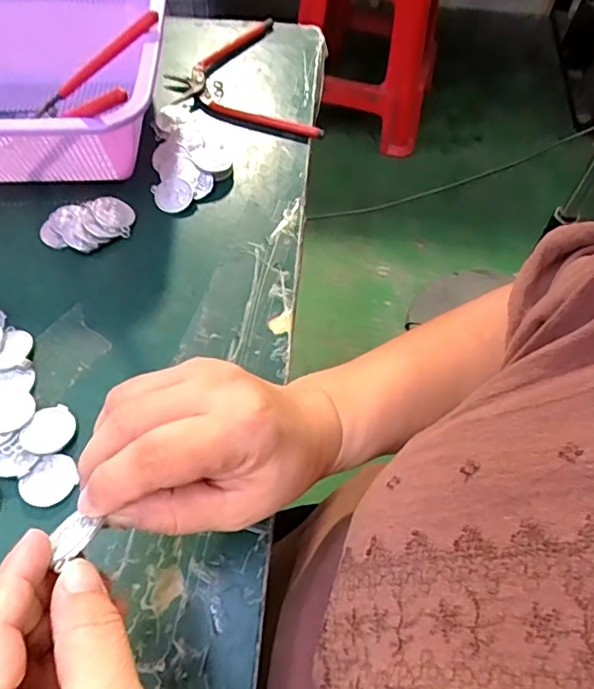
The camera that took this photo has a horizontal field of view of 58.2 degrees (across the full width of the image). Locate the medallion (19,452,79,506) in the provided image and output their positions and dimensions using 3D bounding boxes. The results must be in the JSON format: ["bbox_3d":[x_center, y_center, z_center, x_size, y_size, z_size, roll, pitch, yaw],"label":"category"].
[{"bbox_3d":[-0.136,0.074,0.292,0.026,0.004,0.029,30,63,15],"label":"medallion"}]

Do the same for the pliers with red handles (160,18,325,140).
[{"bbox_3d":[-0.055,-0.229,0.471,0.112,0.010,0.165,-14,61,-10],"label":"pliers with red handles"}]

